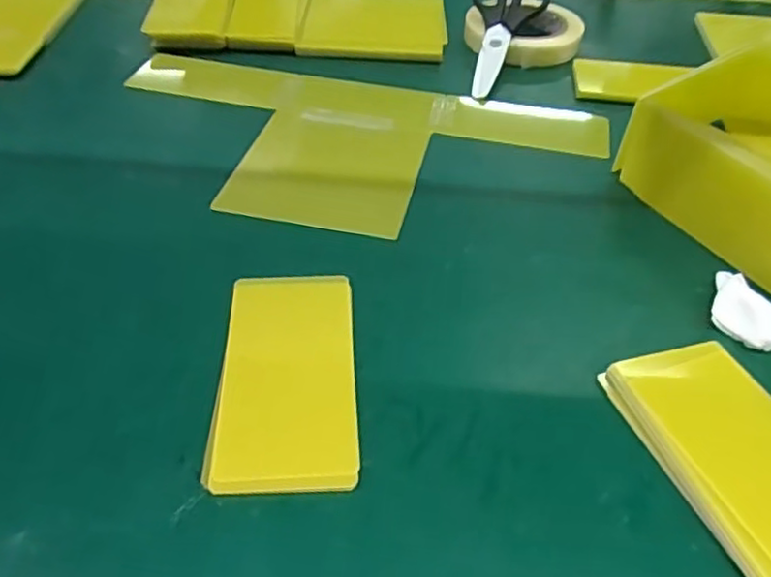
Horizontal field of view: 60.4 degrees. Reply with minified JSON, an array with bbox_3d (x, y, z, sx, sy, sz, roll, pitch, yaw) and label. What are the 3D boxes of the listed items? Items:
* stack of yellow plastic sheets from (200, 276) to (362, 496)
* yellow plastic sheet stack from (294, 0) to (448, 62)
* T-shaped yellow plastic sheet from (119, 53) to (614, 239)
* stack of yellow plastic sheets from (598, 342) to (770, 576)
[{"bbox_3d":[-0.051,0.044,0.353,0.071,0.007,0.138,0,44,-4],"label":"stack of yellow plastic sheets"},{"bbox_3d":[-0.011,-0.273,0.674,0.140,0.016,0.135,2,44,-2],"label":"yellow plastic sheet stack"},{"bbox_3d":[-0.032,-0.114,0.522,0.400,0.007,0.204,10,44,7],"label":"T-shaped yellow plastic sheet"},{"bbox_3d":[0.174,0.086,0.313,0.074,0.019,0.151,-15,47,-19],"label":"stack of yellow plastic sheets"}]

